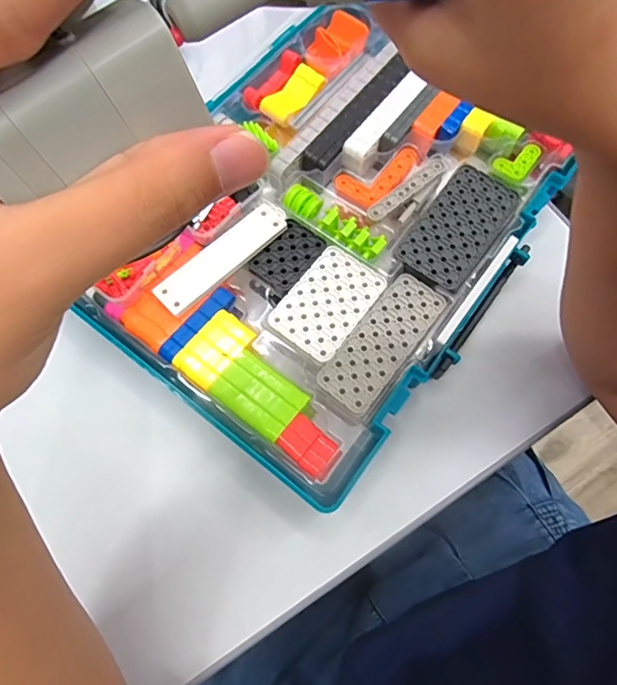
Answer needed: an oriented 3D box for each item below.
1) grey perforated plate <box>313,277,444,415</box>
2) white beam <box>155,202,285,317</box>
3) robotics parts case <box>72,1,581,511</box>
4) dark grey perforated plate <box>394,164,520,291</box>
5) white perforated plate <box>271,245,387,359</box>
[{"bbox_3d":[0.049,-0.002,0.308,0.037,0.004,0.101,37,73,13],"label":"grey perforated plate"},{"bbox_3d":[-0.059,-0.059,0.325,0.102,0.008,0.026,-43,74,-15],"label":"white beam"},{"bbox_3d":[0.014,-0.093,0.358,0.266,0.062,0.340,36,73,13],"label":"robotics parts case"},{"bbox_3d":[0.109,-0.086,0.340,0.052,0.005,0.097,35,73,13],"label":"dark grey perforated plate"},{"bbox_3d":[0.014,-0.029,0.318,0.050,0.004,0.075,35,73,13],"label":"white perforated plate"}]

